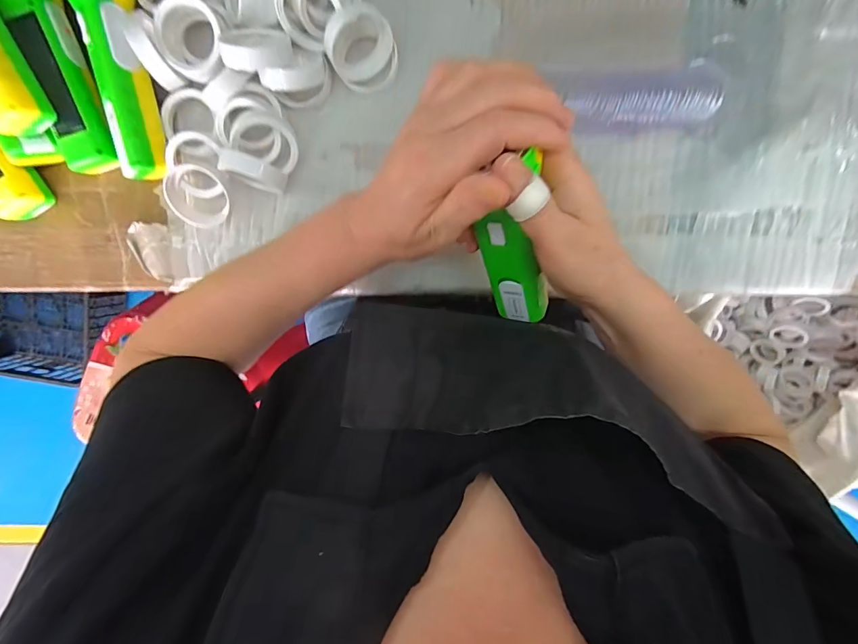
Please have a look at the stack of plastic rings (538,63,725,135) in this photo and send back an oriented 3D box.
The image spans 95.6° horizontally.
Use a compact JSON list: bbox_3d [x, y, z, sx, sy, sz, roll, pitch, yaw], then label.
[{"bbox_3d":[0.158,-0.173,0.307,0.129,0.032,0.040,3,99,2],"label":"stack of plastic rings"}]

